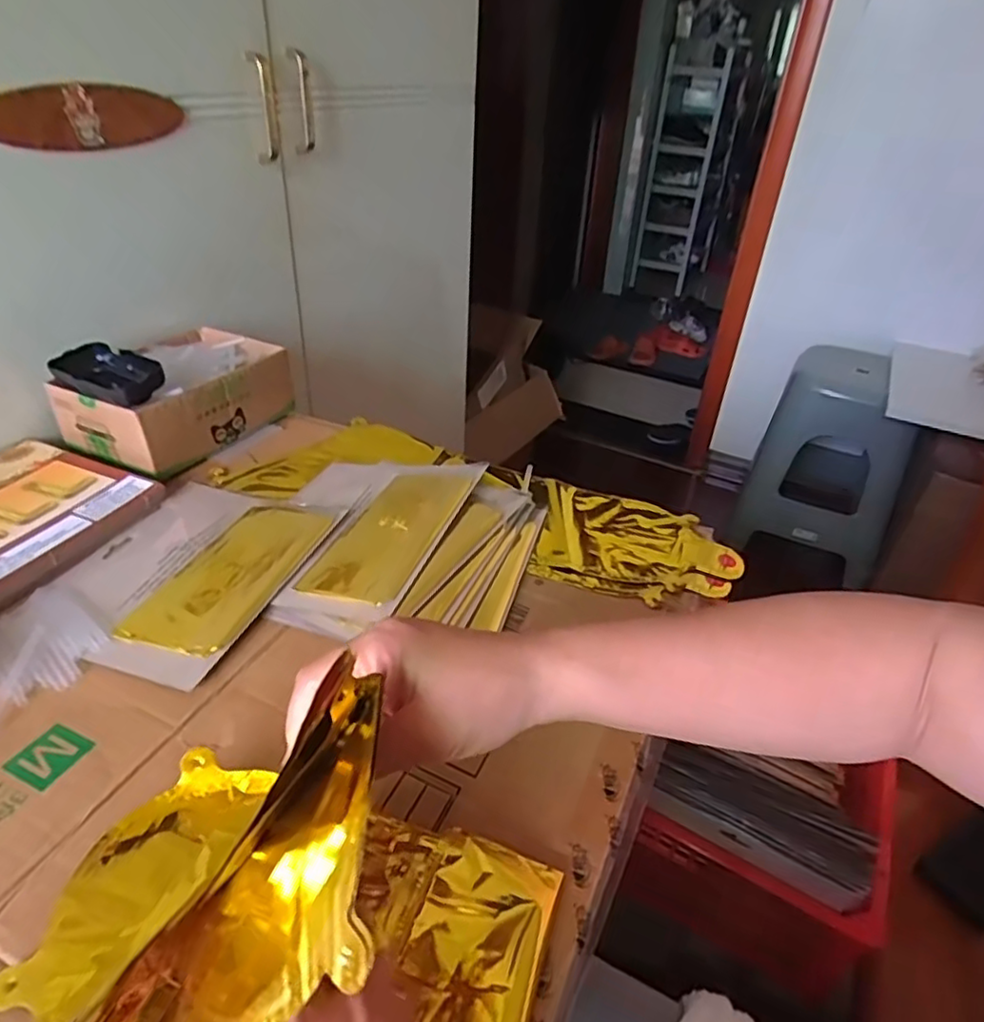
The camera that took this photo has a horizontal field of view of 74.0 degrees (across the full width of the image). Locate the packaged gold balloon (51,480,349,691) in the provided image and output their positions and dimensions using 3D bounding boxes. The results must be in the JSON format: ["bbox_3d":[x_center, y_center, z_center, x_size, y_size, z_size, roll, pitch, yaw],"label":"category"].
[{"bbox_3d":[-0.225,0.036,0.482,0.163,0.010,0.188,13,37,13],"label":"packaged gold balloon"}]

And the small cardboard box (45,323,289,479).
[{"bbox_3d":[-0.310,-0.119,0.648,0.131,0.069,0.186,20,39,21],"label":"small cardboard box"}]

